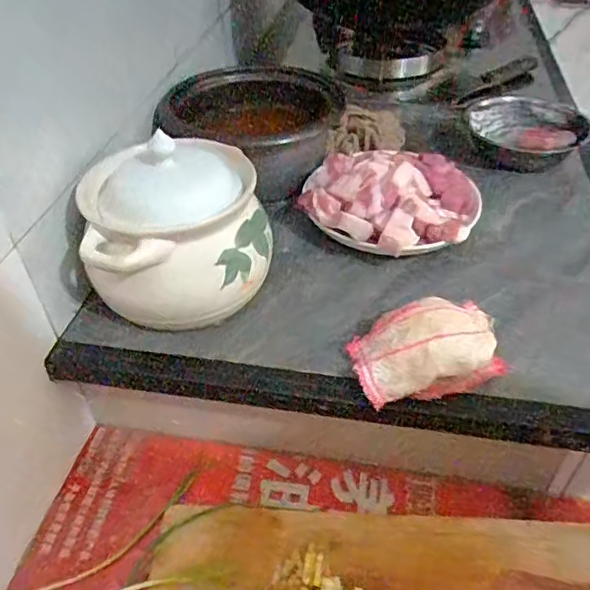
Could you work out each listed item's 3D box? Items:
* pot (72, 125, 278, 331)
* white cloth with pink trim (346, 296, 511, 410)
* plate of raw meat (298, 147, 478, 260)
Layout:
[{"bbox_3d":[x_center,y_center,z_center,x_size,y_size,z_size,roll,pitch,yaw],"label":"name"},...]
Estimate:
[{"bbox_3d":[-0.106,-0.061,0.516,0.154,0.145,0.146,-1,42,1],"label":"pot"},{"bbox_3d":[0.112,0.044,0.470,0.123,0.048,0.078,-13,44,-13],"label":"white cloth with pink trim"},{"bbox_3d":[0.107,-0.111,0.621,0.184,0.078,0.170,-1,42,1],"label":"plate of raw meat"}]

